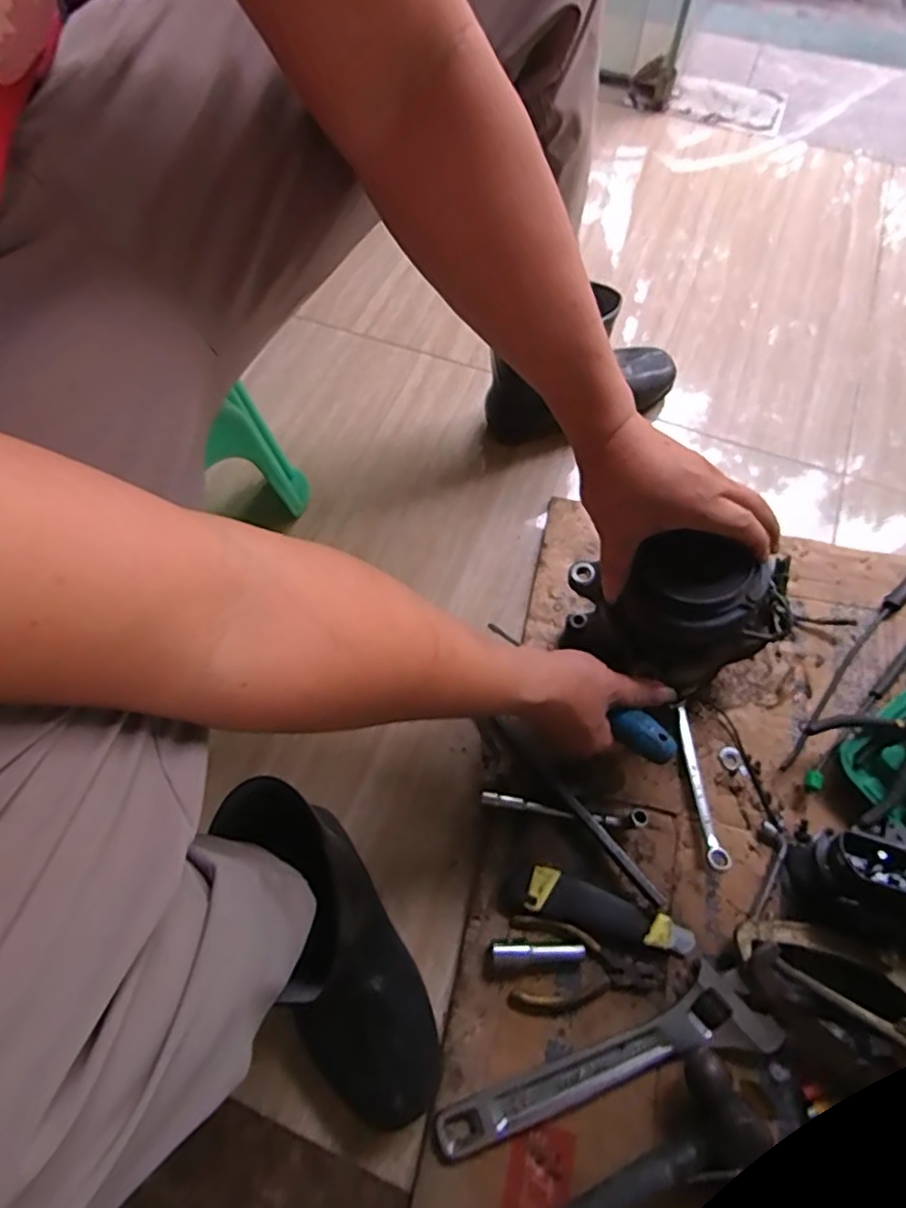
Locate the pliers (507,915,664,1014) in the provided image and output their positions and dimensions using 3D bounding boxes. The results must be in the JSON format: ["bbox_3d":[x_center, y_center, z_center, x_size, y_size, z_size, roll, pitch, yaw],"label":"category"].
[{"bbox_3d":[0.110,0.306,0.513,0.124,0.010,0.068,7,65,4],"label":"pliers"}]

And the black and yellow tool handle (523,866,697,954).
[{"bbox_3d":[0.135,0.266,0.530,0.143,0.017,0.036,18,67,9],"label":"black and yellow tool handle"}]

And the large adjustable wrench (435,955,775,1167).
[{"bbox_3d":[0.118,0.362,0.483,0.270,0.016,0.065,-19,66,-8],"label":"large adjustable wrench"}]

